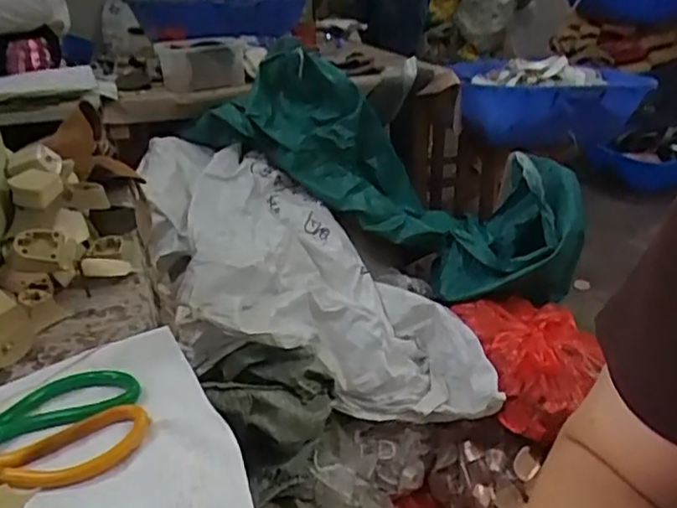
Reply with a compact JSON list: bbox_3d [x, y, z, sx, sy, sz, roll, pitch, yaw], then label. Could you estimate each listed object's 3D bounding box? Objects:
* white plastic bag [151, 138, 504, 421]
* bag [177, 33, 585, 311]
[{"bbox_3d":[-0.061,0.035,1.194,0.494,0.343,0.625,-10,26,-16],"label":"white plastic bag"},{"bbox_3d":[0.139,-0.198,1.452,0.817,0.274,0.371,30,32,8],"label":"bag"}]

